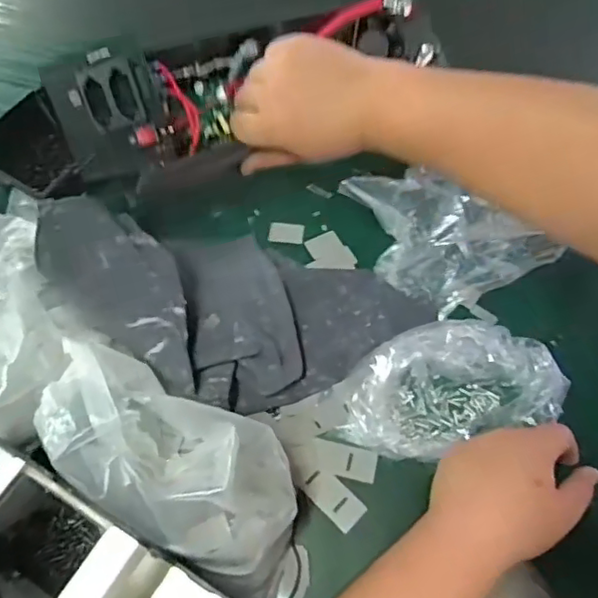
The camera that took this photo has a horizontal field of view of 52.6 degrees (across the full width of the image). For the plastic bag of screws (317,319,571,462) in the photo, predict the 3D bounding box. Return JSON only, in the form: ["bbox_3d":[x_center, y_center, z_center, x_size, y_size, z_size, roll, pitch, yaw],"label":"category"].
[{"bbox_3d":[0.123,0.071,0.496,0.196,0.046,0.097,-16,61,-10],"label":"plastic bag of screws"}]

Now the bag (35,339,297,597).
[{"bbox_3d":[-0.078,0.109,0.392,0.157,0.117,0.094,21,61,12],"label":"bag"}]

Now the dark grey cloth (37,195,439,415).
[{"bbox_3d":[-0.050,0.006,0.507,0.316,0.075,0.176,10,57,-20],"label":"dark grey cloth"}]

